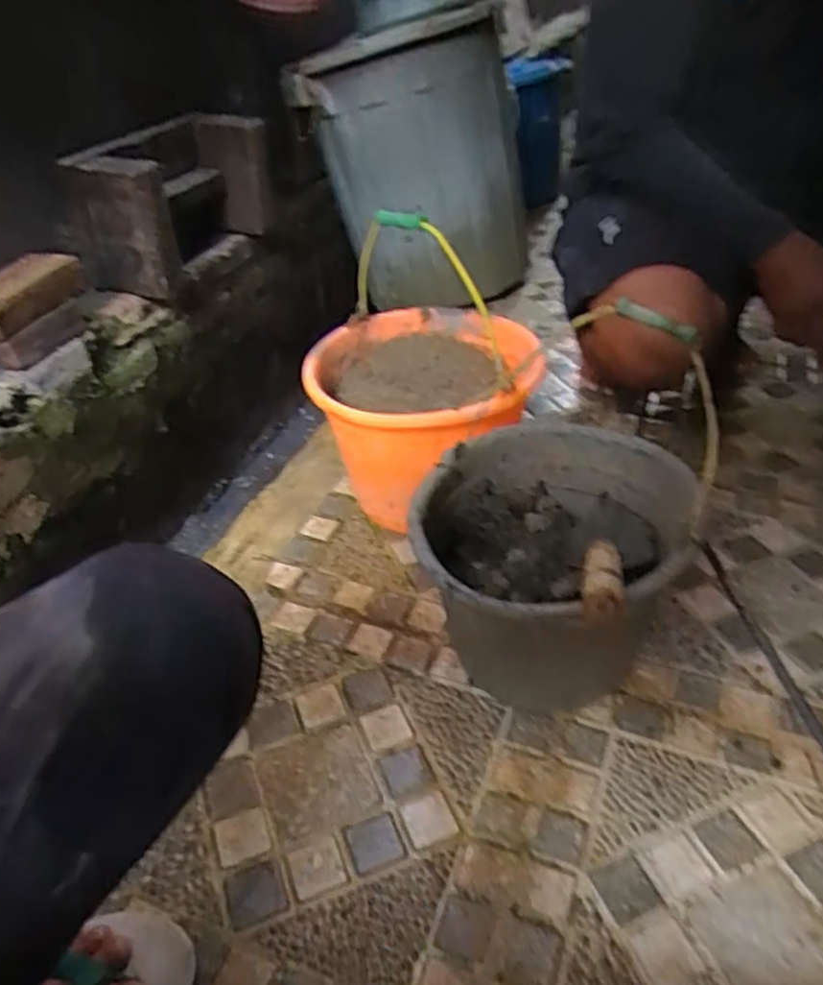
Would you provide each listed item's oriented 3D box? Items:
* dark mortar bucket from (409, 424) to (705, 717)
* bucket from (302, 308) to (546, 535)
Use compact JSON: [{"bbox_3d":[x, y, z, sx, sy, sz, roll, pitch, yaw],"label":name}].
[{"bbox_3d":[0.136,0.081,0.739,0.245,0.241,0.297,8,39,13],"label":"dark mortar bucket"},{"bbox_3d":[0.013,-0.083,0.969,0.273,0.237,0.269,-2,38,1],"label":"bucket"}]

